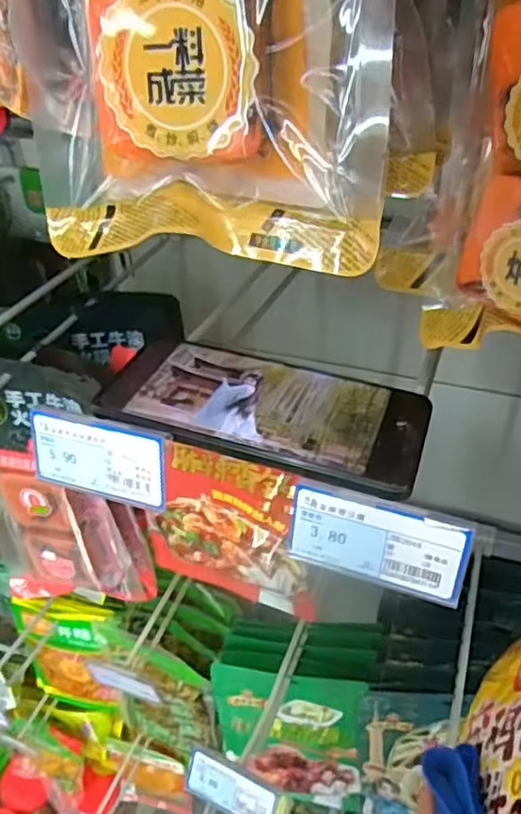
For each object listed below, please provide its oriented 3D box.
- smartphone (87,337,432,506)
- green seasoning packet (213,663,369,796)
[{"bbox_3d":[0.004,0.000,0.331,0.158,0.012,0.081,11,41,17],"label":"smartphone"},{"bbox_3d":[0.032,0.358,0.689,0.151,0.196,0.022,2,31,8],"label":"green seasoning packet"}]

